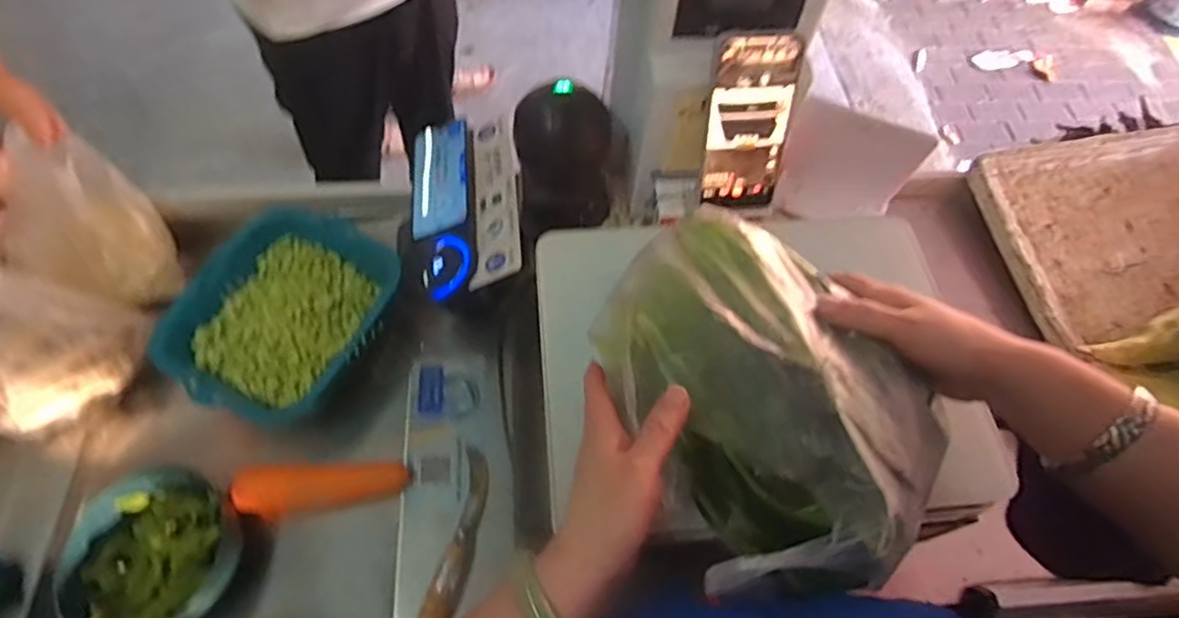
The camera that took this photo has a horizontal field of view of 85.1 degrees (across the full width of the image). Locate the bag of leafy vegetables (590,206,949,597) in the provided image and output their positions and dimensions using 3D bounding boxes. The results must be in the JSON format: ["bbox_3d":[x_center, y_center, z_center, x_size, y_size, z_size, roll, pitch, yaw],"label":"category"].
[{"bbox_3d":[0.110,0.040,0.421,0.168,0.086,0.259,-17,63,-12],"label":"bag of leafy vegetables"}]

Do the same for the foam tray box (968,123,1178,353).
[{"bbox_3d":[0.713,-0.113,0.831,0.399,0.046,0.279,-10,62,-9],"label":"foam tray box"}]

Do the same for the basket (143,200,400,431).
[{"bbox_3d":[-0.344,-0.001,0.714,0.213,0.058,0.232,26,62,11],"label":"basket"}]

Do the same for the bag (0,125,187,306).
[{"bbox_3d":[-0.557,-0.088,0.697,0.112,0.188,0.140,40,66,18],"label":"bag"}]

